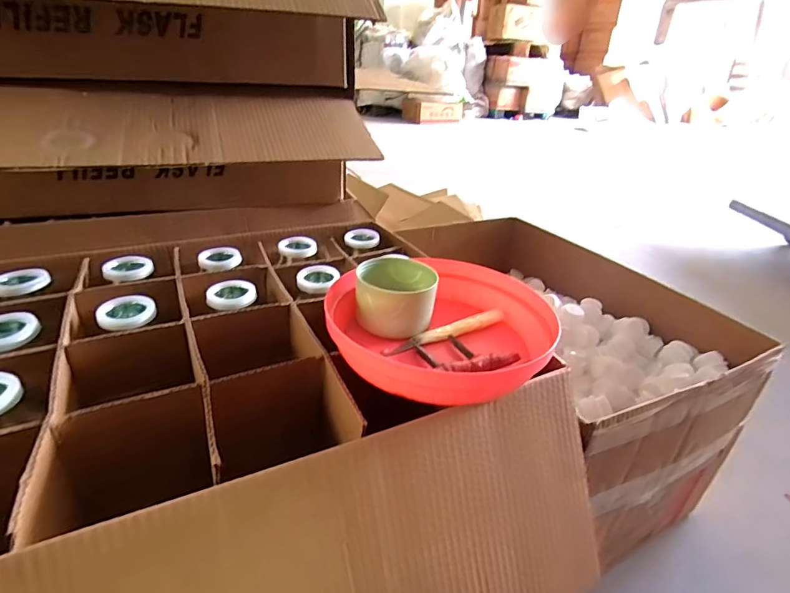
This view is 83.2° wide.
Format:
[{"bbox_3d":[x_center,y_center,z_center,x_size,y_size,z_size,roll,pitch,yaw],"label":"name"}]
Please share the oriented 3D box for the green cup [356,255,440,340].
[{"bbox_3d":[0.001,-0.003,0.503,0.089,0.054,0.100,8,30,6],"label":"green cup"}]

